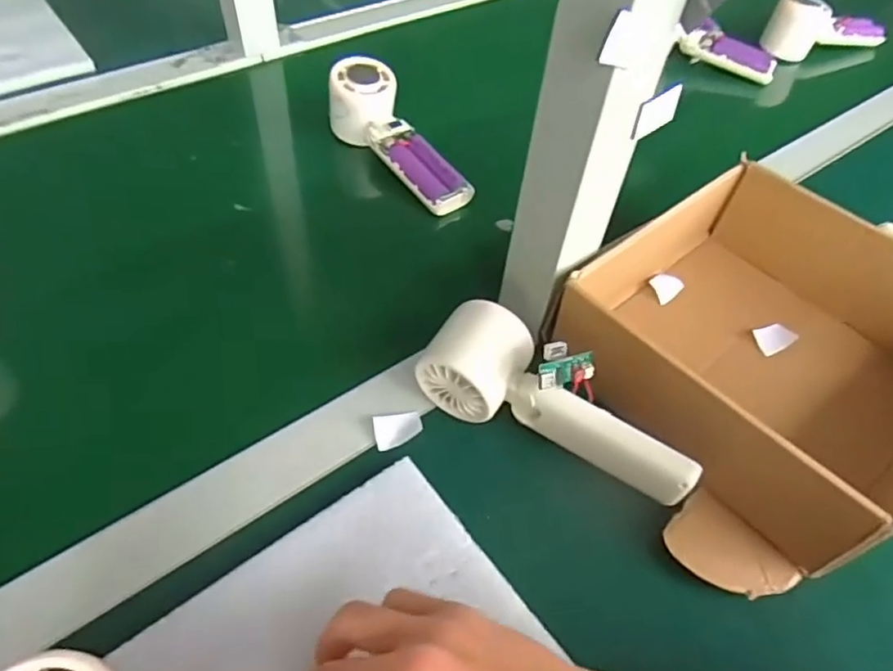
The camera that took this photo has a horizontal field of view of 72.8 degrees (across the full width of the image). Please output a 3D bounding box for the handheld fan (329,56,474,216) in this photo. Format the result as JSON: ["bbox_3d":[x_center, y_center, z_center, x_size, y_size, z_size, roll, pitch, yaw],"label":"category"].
[{"bbox_3d":[-0.040,-0.172,0.516,0.056,0.060,0.159,-32,62,-25],"label":"handheld fan"}]

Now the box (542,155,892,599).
[{"bbox_3d":[0.195,0.013,0.381,0.245,0.080,0.200,-31,60,-26],"label":"box"}]

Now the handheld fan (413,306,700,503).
[{"bbox_3d":[0.064,0.039,0.349,0.162,0.058,0.053,30,55,18],"label":"handheld fan"}]

